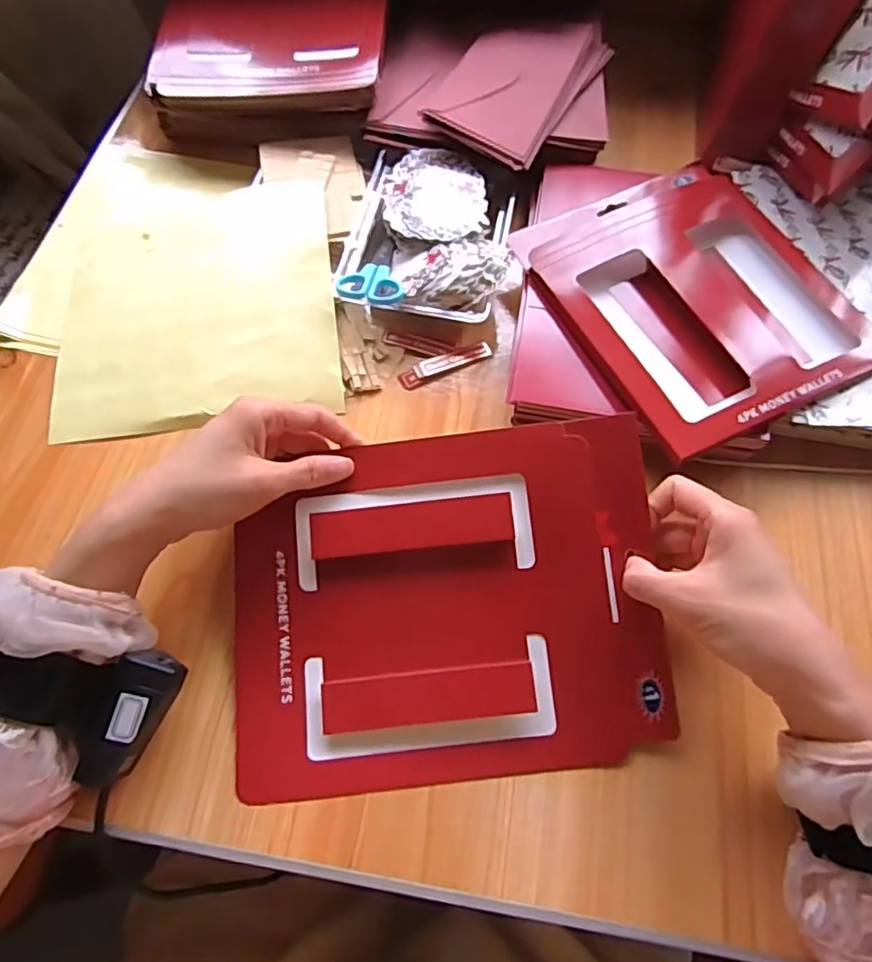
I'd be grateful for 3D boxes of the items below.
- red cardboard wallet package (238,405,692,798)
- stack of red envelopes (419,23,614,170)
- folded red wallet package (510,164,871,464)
[{"bbox_3d":[0.003,0.074,0.376,0.255,0.017,0.202,-5,81,3],"label":"red cardboard wallet package"},{"bbox_3d":[0.071,-0.358,0.558,0.110,0.019,0.192,28,67,11],"label":"stack of red envelopes"},{"bbox_3d":[0.196,-0.144,0.474,0.196,0.017,0.233,-23,67,-12],"label":"folded red wallet package"}]

